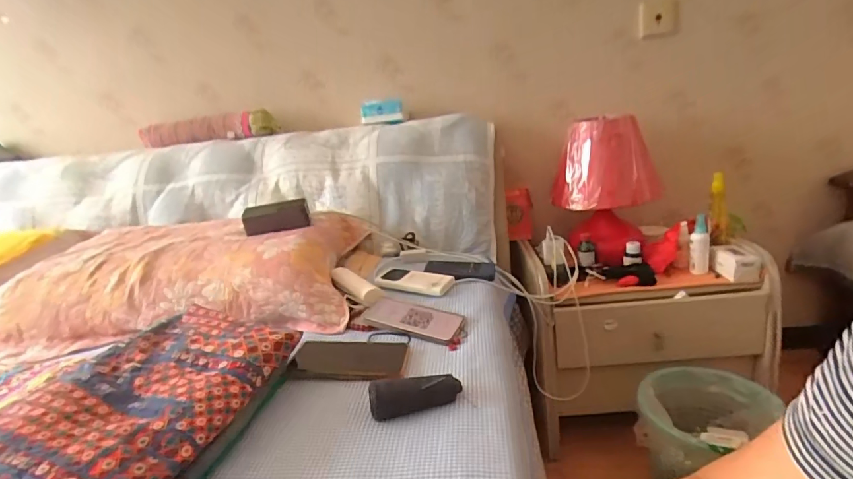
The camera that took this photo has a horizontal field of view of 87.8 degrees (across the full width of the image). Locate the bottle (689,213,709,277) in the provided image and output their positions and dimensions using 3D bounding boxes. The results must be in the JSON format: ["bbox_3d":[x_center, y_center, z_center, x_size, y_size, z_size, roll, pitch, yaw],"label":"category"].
[{"bbox_3d":[0.617,0.016,0.999,0.038,0.142,0.029,2,18,26],"label":"bottle"}]

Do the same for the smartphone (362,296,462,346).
[{"bbox_3d":[-0.022,0.129,0.729,0.160,0.010,0.082,10,26,22],"label":"smartphone"}]

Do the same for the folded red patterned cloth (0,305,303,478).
[{"bbox_3d":[-0.315,0.188,0.499,0.209,0.089,0.308,0,18,19],"label":"folded red patterned cloth"}]

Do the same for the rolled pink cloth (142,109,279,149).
[{"bbox_3d":[-0.650,-0.326,1.307,0.469,0.068,0.070,-2,17,15],"label":"rolled pink cloth"}]

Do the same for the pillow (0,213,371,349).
[{"bbox_3d":[-0.475,0.061,0.900,0.667,0.128,0.351,-5,17,3],"label":"pillow"}]

